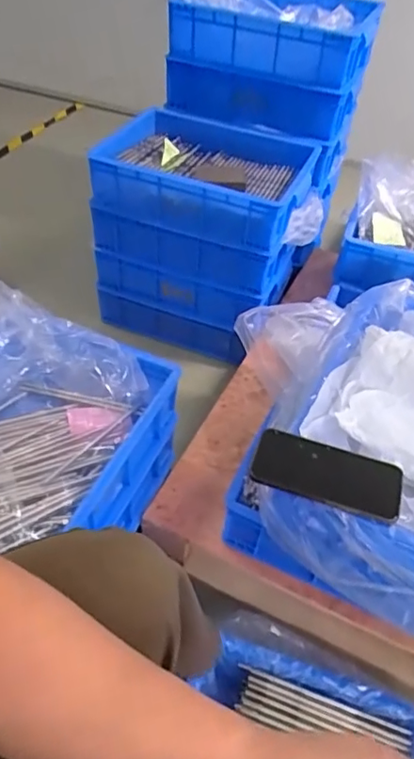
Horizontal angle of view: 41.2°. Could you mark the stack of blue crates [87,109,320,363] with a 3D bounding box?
[{"bbox_3d":[-0.019,-0.308,1.226,0.404,0.418,0.265,17,46,10],"label":"stack of blue crates"}]

